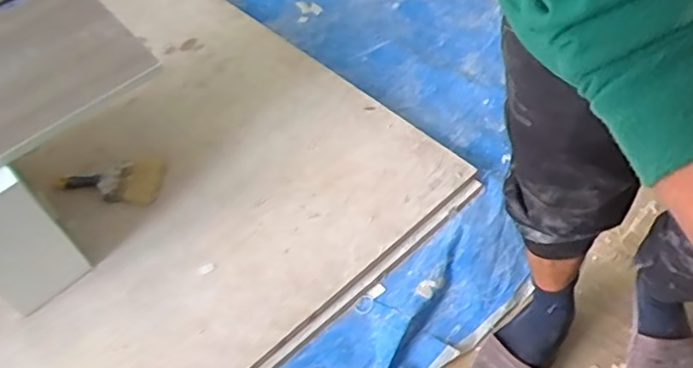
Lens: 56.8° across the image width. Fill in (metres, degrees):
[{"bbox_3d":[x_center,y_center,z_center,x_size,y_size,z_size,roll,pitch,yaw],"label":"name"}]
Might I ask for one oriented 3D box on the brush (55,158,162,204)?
[{"bbox_3d":[-0.510,-0.007,1.351,0.240,0.019,0.104,-4,52,7],"label":"brush"}]

